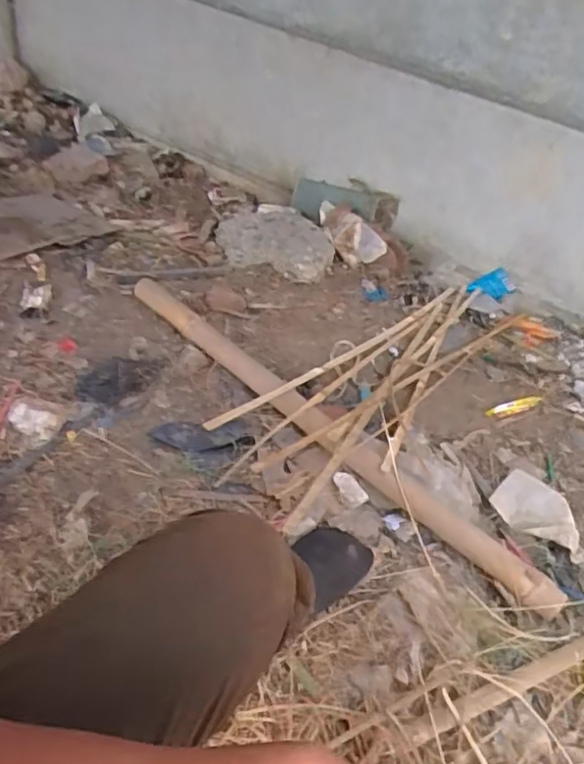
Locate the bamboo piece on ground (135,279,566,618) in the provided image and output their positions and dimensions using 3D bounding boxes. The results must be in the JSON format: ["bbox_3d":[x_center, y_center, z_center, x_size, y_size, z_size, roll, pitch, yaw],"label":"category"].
[{"bbox_3d":[0.035,0.067,1.089,0.971,0.046,0.066,38,50,25],"label":"bamboo piece on ground"}]

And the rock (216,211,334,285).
[{"bbox_3d":[-0.058,-0.355,1.510,0.330,0.077,0.214,23,45,12],"label":"rock"}]

